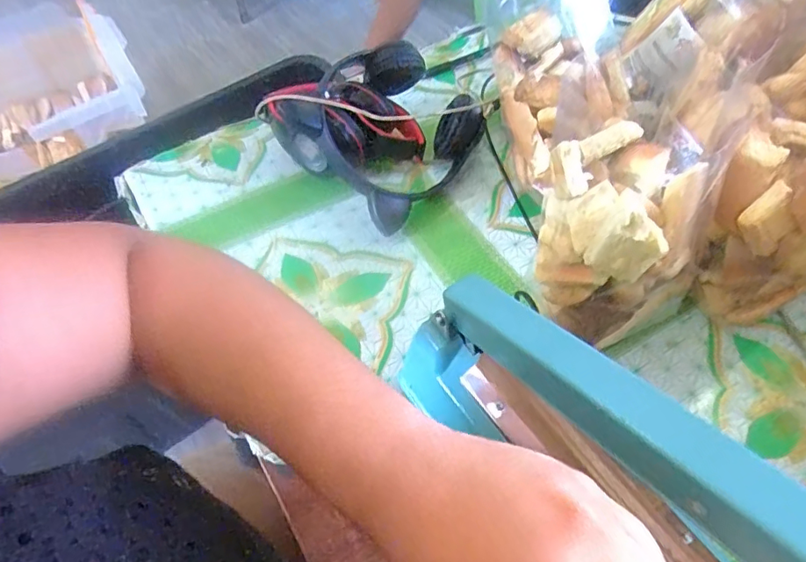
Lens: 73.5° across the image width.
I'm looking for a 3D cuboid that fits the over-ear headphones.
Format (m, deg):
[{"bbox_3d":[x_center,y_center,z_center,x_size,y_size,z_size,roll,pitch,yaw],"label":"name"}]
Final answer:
[{"bbox_3d":[-0.024,-0.160,0.563,0.190,0.113,0.142,-40,62,-22],"label":"over-ear headphones"}]

